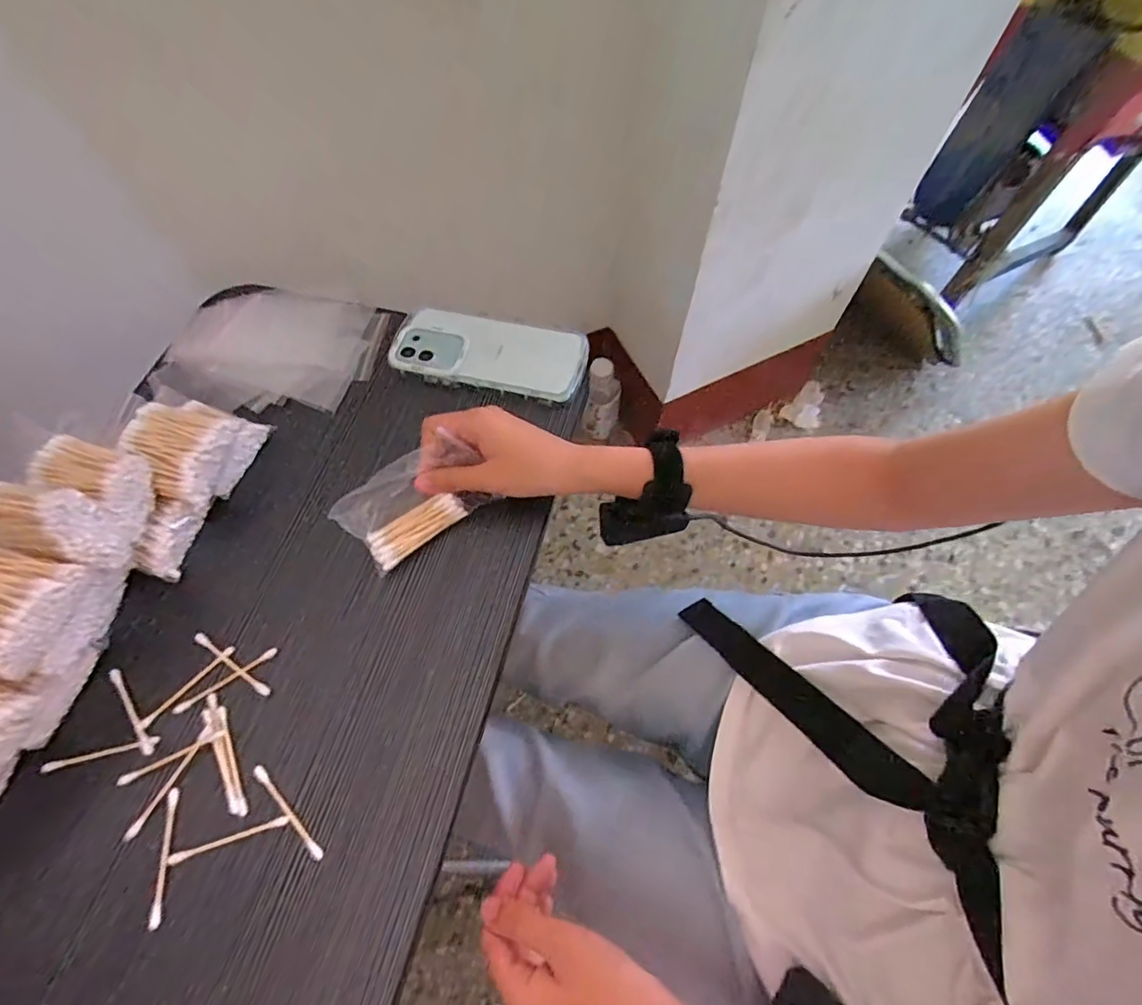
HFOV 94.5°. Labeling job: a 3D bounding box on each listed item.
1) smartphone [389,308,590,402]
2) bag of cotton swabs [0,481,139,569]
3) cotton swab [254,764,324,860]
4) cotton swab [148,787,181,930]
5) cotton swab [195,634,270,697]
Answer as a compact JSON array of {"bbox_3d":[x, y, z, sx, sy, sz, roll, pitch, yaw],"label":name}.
[{"bbox_3d":[-0.072,-0.135,0.465,0.167,0.013,0.070,11,64,6],"label":"smartphone"},{"bbox_3d":[-0.336,0.015,0.338,0.076,0.062,0.039,9,64,5],"label":"bag of cotton swabs"},{"bbox_3d":[-0.173,0.189,0.323,0.070,0.006,0.006,40,71,18],"label":"cotton swab"},{"bbox_3d":[-0.242,0.211,0.315,0.006,0.008,0.070,-7,64,-3],"label":"cotton swab"},{"bbox_3d":[-0.231,0.110,0.360,0.068,0.007,0.006,31,68,15],"label":"cotton swab"}]

